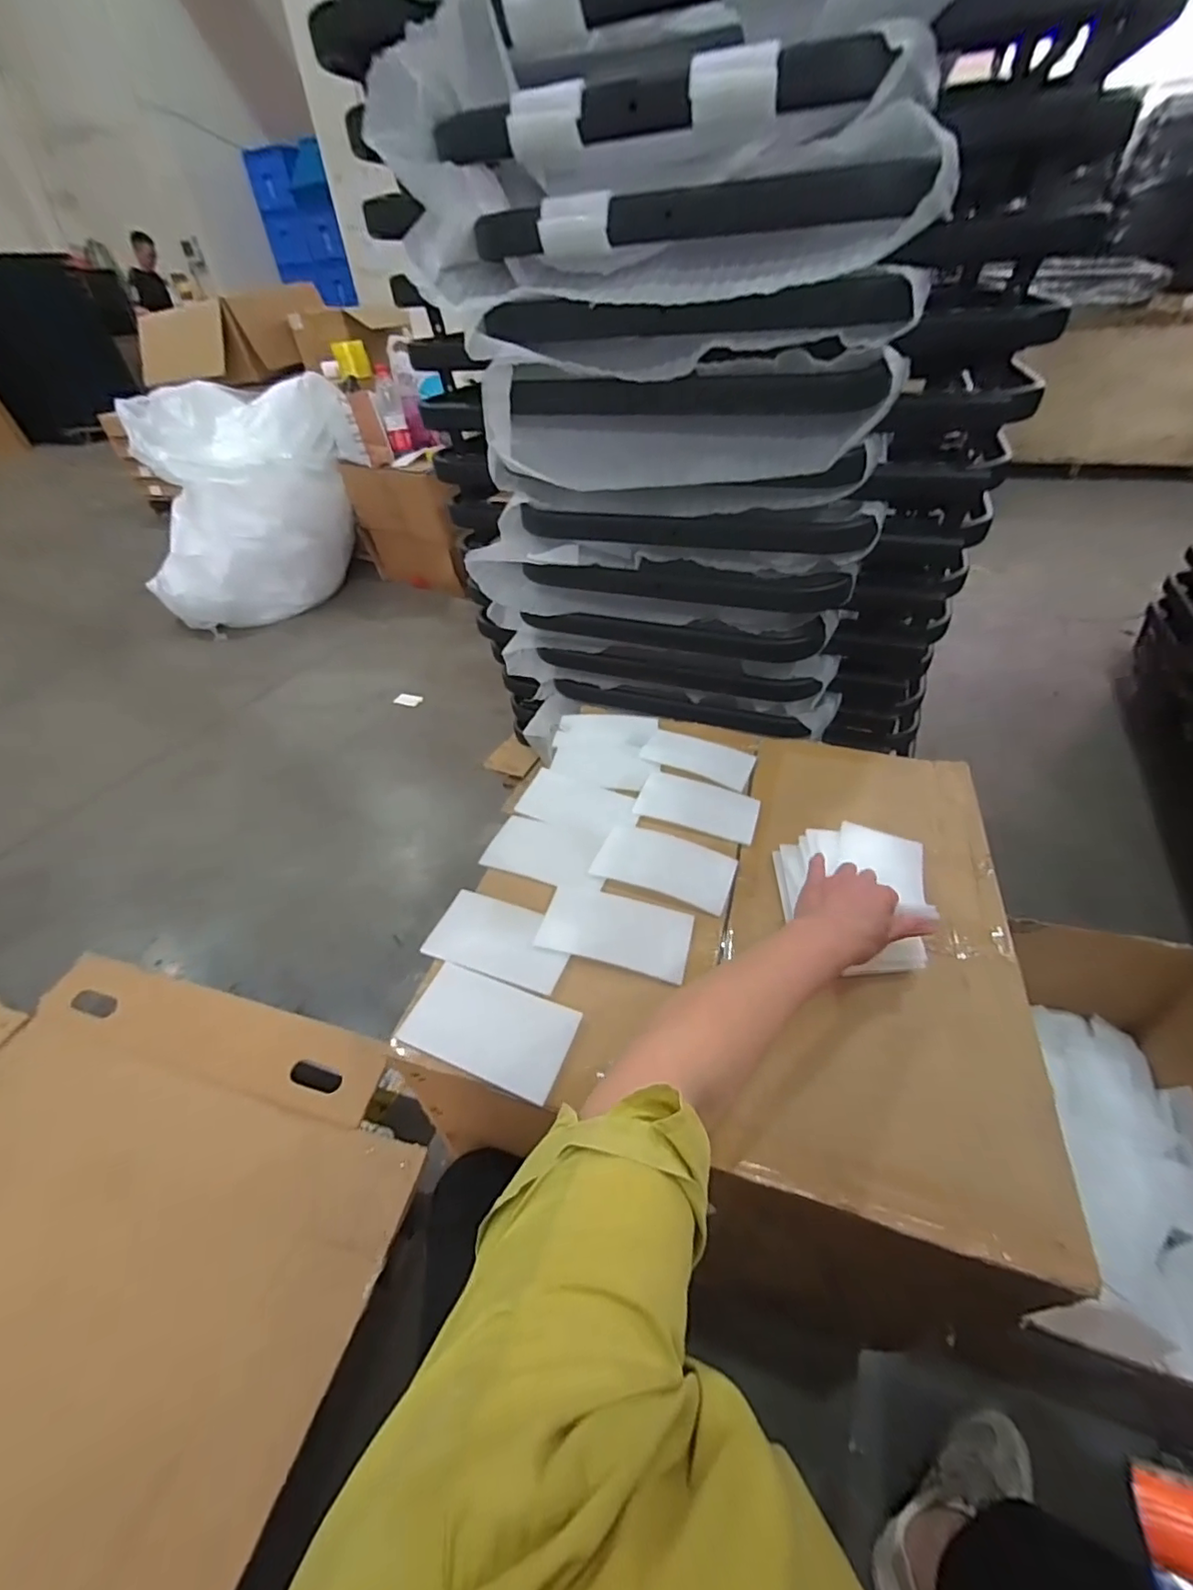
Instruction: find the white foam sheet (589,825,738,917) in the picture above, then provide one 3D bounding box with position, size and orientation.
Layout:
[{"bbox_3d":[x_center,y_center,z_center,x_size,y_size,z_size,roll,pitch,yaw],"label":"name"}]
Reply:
[{"bbox_3d":[0.075,0.074,0.615,0.143,0.006,0.085,15,45,19],"label":"white foam sheet"}]

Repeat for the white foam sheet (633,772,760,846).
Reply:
[{"bbox_3d":[0.123,0.012,0.687,0.140,0.008,0.079,14,45,19],"label":"white foam sheet"}]

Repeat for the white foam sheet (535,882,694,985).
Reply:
[{"bbox_3d":[0.020,0.130,0.554,0.142,0.006,0.079,10,44,15],"label":"white foam sheet"}]

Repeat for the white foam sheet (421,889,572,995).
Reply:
[{"bbox_3d":[-0.092,0.139,0.550,0.135,0.005,0.076,13,45,18],"label":"white foam sheet"}]

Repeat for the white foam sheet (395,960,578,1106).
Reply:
[{"bbox_3d":[-0.091,0.199,0.487,0.139,0.005,0.079,13,45,18],"label":"white foam sheet"}]

